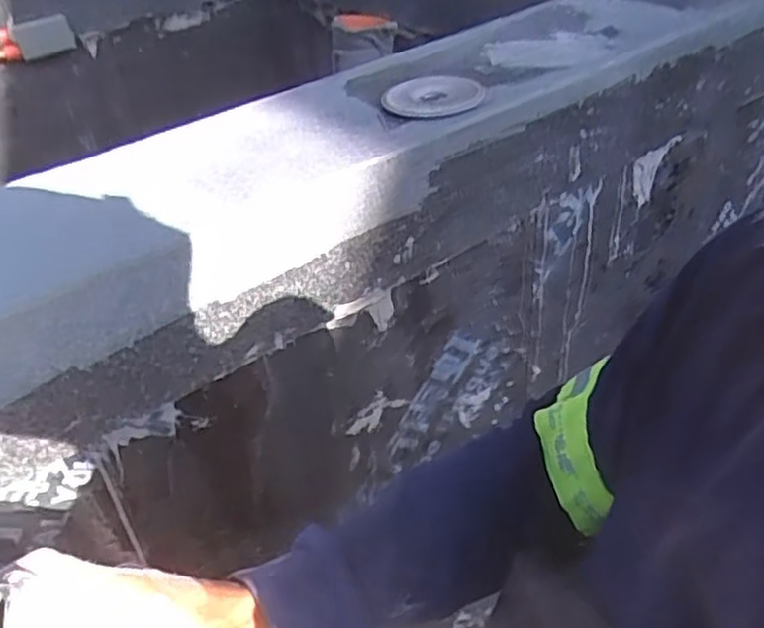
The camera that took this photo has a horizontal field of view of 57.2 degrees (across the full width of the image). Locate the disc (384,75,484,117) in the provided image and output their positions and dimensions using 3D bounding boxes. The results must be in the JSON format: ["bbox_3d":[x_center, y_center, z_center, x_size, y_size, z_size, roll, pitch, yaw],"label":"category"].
[{"bbox_3d":[0.049,-0.212,0.679,0.095,0.012,0.095,-4,37,3],"label":"disc"}]

